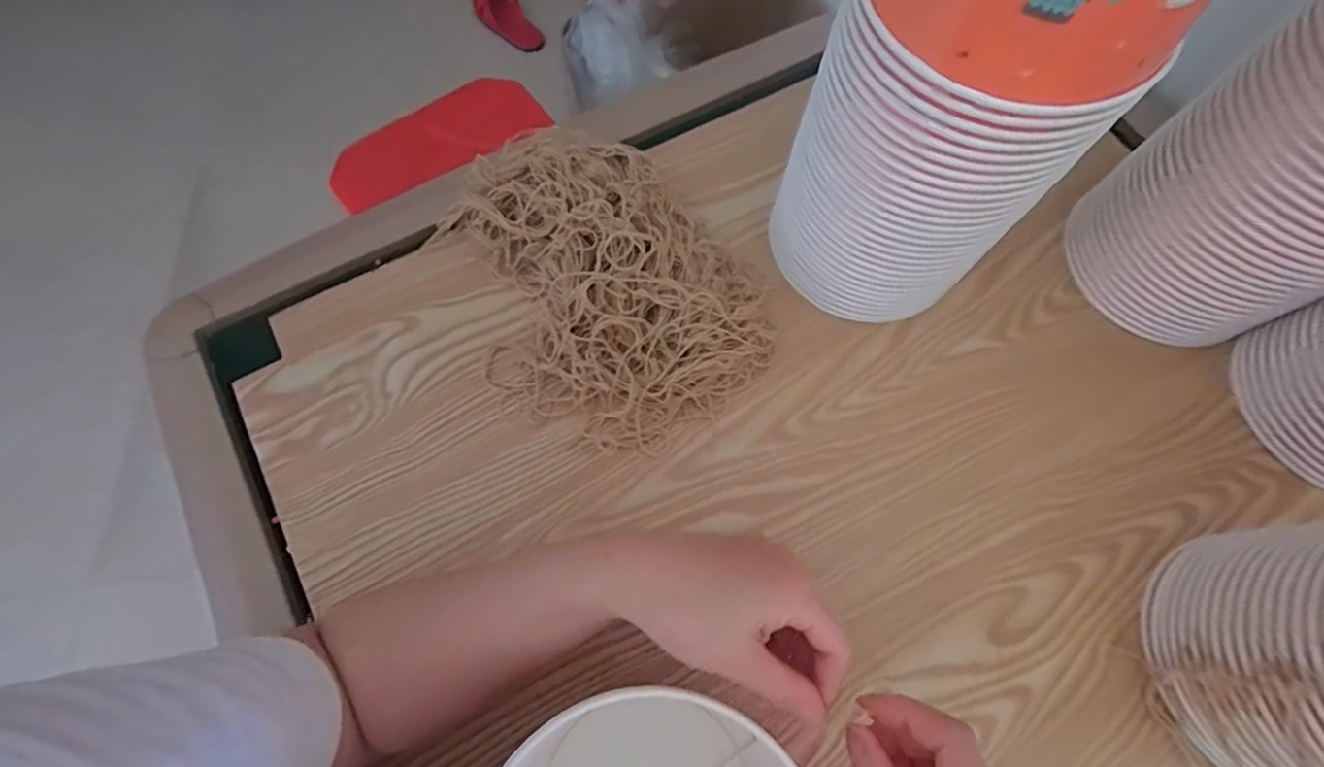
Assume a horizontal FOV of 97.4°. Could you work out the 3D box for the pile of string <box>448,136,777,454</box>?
[{"bbox_3d":[-0.055,-0.080,0.458,0.202,0.058,0.278,-43,76,-14],"label":"pile of string"}]

